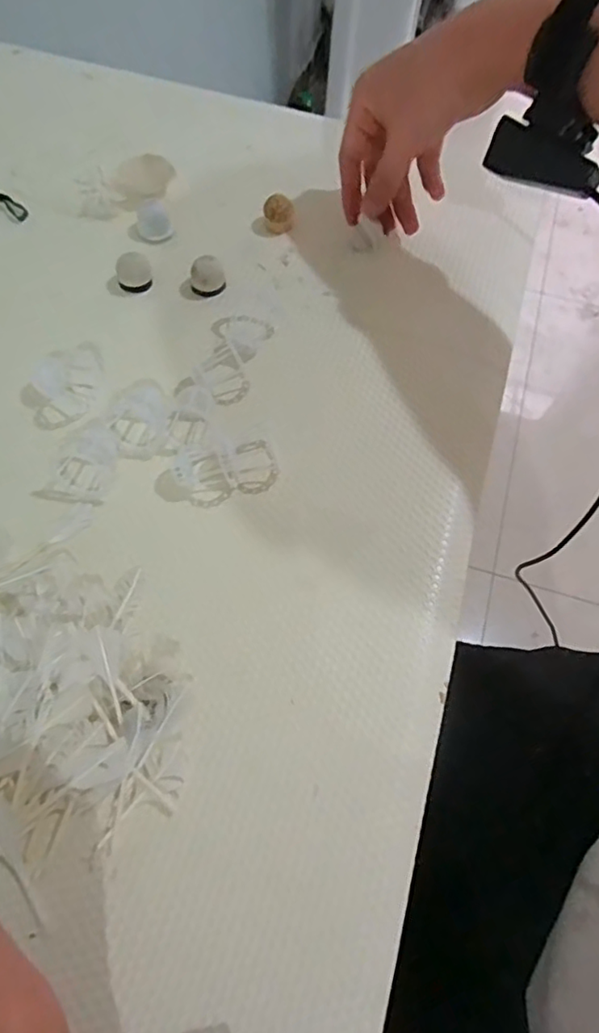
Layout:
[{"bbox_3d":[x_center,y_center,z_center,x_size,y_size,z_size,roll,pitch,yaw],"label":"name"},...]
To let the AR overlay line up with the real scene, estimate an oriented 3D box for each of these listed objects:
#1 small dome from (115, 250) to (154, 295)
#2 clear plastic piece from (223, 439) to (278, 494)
[{"bbox_3d":[-0.128,-0.192,0.445,0.025,0.020,0.029,-9,68,-7],"label":"small dome"},{"bbox_3d":[-0.031,-0.034,0.388,0.033,0.007,0.036,-27,71,-13],"label":"clear plastic piece"}]

